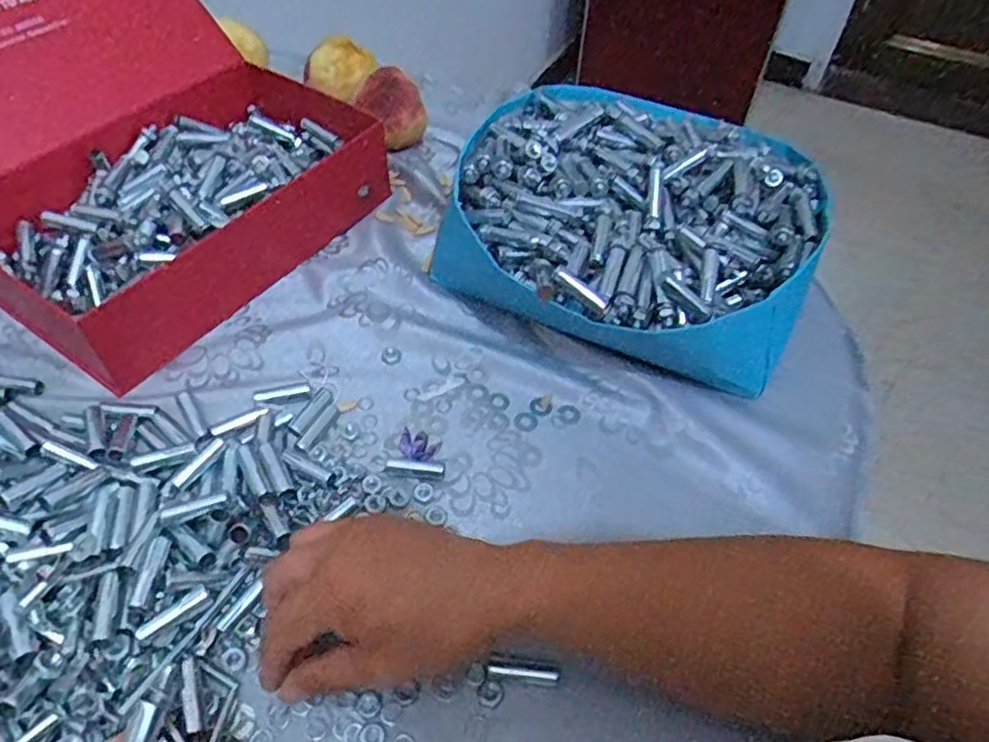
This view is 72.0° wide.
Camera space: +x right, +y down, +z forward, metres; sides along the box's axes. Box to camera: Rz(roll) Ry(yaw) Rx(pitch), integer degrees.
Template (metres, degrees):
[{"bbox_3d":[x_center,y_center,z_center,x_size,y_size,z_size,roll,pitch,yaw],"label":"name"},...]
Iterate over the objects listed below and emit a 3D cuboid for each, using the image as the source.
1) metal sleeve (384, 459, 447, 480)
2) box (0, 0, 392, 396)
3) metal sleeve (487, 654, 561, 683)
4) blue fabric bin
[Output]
[{"bbox_3d":[-0.053,0.066,0.453,0.039,0.008,0.012,3,50,-1],"label":"metal sleeve"},{"bbox_3d":[-0.321,-0.224,0.540,0.357,0.211,0.295,30,55,20],"label":"box"},{"bbox_3d":[0.016,0.164,0.373,0.039,0.010,0.009,7,51,3],"label":"metal sleeve"},{"bbox_3d":[0.107,-0.109,0.542,0.271,0.101,0.248,23,53,16],"label":"blue fabric bin"}]

